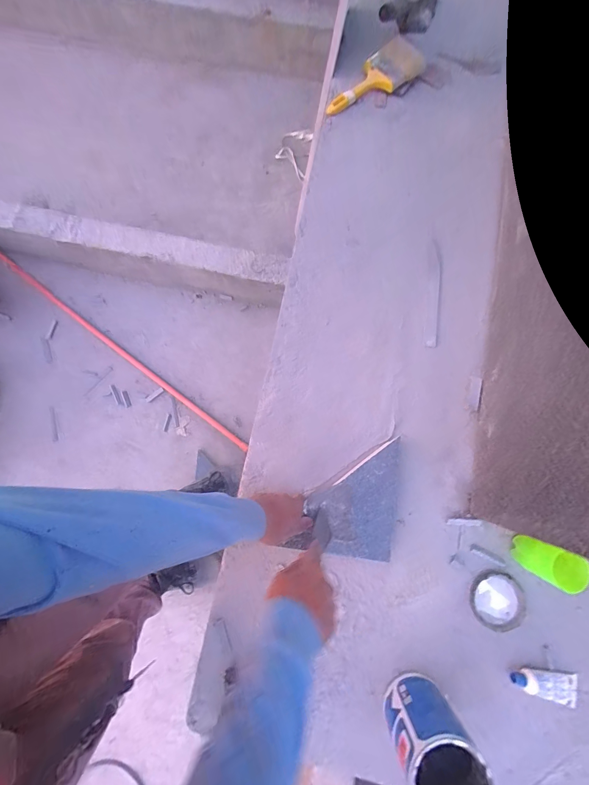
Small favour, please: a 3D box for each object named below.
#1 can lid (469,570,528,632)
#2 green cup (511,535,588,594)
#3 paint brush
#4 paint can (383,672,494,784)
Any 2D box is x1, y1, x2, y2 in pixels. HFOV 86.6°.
[{"bbox_3d":[0.341,0.349,0.521,0.094,0.006,0.086,0,80,0],"label":"can lid"},{"bbox_3d":[0.390,0.264,0.490,0.053,0.100,0.051,0,80,0],"label":"green cup"},{"bbox_3d":[0.175,-0.740,0.733,0.250,0.026,0.115,-31,74,-1],"label":"paint brush"},{"bbox_3d":[0.191,0.492,0.441,0.095,0.123,0.099,0,80,0],"label":"paint can"}]

